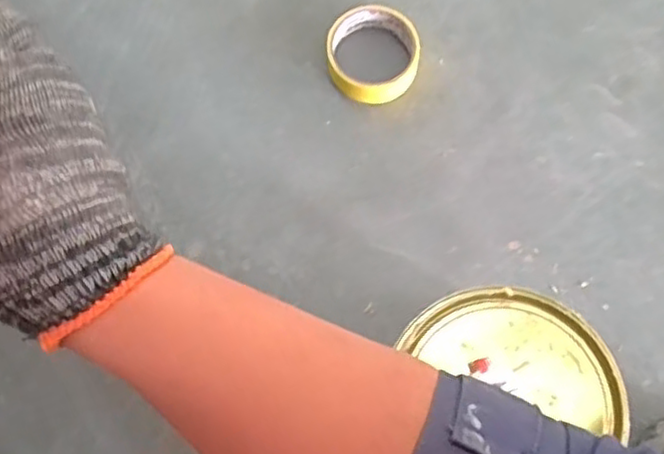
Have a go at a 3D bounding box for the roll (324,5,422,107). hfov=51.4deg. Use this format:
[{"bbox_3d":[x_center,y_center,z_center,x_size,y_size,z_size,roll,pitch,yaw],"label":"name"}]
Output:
[{"bbox_3d":[0.040,-0.169,0.672,0.090,0.035,0.088,0,74,1],"label":"roll"}]

